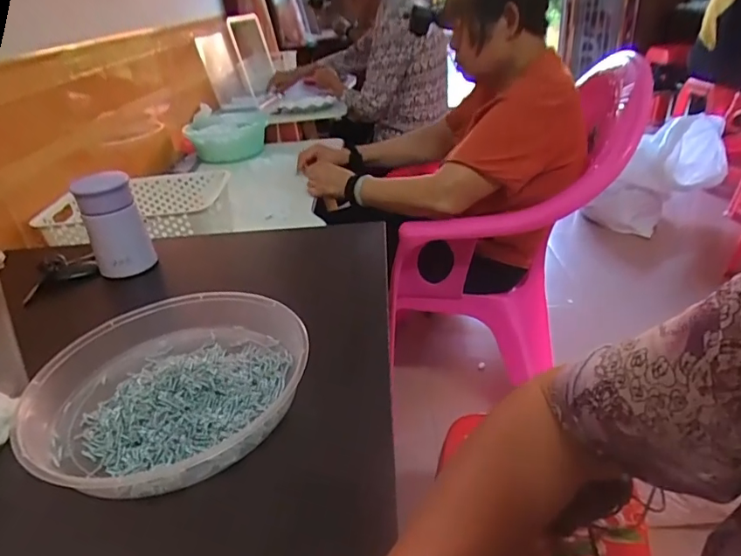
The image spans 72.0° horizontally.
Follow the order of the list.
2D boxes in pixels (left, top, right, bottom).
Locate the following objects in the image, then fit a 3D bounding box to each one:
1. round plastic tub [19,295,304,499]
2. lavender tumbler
[{"bbox_3d":[-0.177,0.090,0.466,0.227,0.054,0.237,-4,30,2],"label":"round plastic tub"},{"bbox_3d":[-0.337,-0.071,0.672,0.070,0.126,0.059,-21,33,-26],"label":"lavender tumbler"}]

